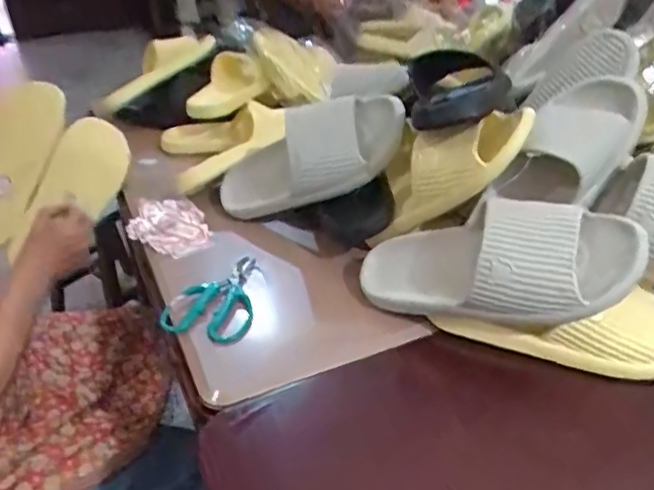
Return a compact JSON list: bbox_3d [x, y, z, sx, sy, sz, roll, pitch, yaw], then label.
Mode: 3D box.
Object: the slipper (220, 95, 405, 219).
[{"bbox_3d":[-0.031,-0.114,0.776,0.274,0.106,0.088,-24,28,20],"label":"slipper"}]

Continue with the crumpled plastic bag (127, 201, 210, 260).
[{"bbox_3d":[-0.218,-0.024,0.821,0.102,0.038,0.128,-21,37,-23],"label":"crumpled plastic bag"}]

